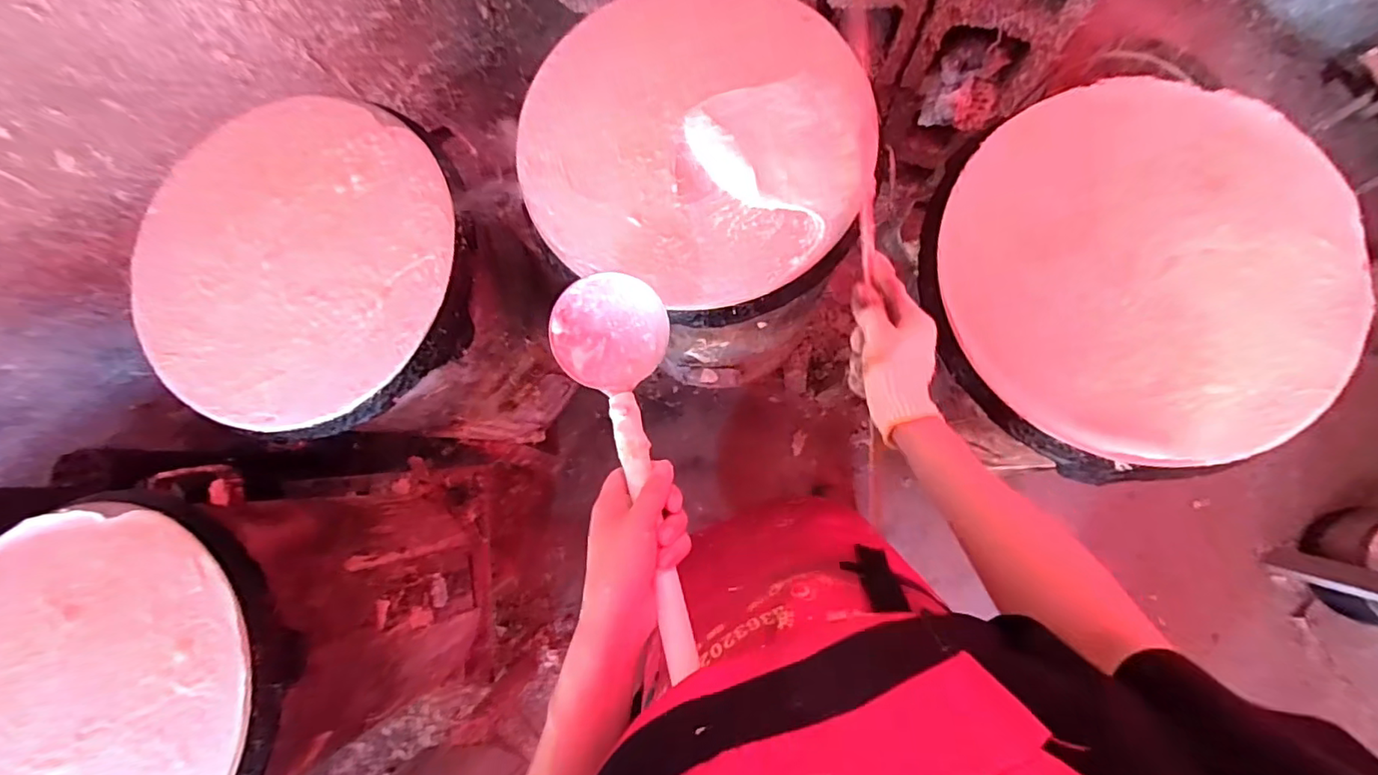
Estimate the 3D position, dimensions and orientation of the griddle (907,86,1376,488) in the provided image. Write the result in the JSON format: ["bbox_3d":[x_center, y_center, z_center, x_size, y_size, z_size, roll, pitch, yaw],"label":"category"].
[{"bbox_3d":[0.429,-0.108,0.556,0.364,0.037,0.358,-1,82,5],"label":"griddle"}]

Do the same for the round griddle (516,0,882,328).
[{"bbox_3d":[0.002,-0.258,0.604,0.358,0.036,0.373,-1,82,5],"label":"round griddle"}]

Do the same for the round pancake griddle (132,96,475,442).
[{"bbox_3d":[-0.425,-0.136,0.627,0.374,0.035,0.359,2,82,5],"label":"round pancake griddle"}]

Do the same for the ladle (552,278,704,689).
[{"bbox_3d":[-0.039,0.056,0.425,0.089,0.056,0.306,-15,65,3],"label":"ladle"}]

